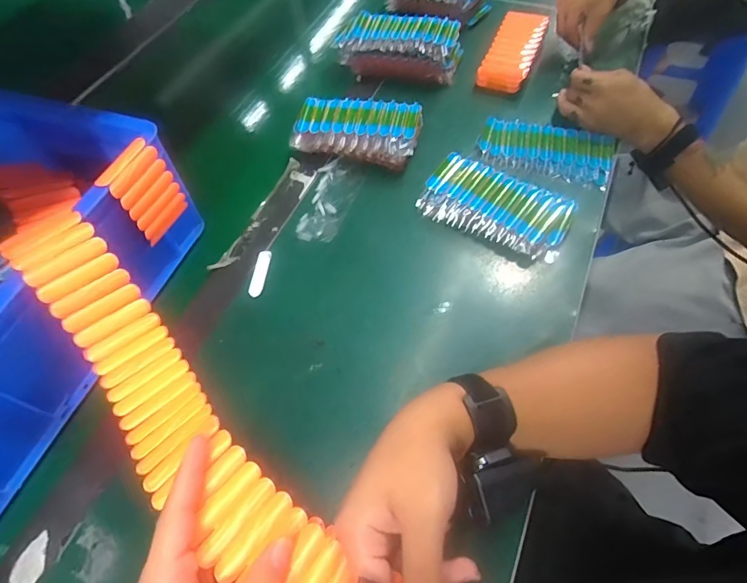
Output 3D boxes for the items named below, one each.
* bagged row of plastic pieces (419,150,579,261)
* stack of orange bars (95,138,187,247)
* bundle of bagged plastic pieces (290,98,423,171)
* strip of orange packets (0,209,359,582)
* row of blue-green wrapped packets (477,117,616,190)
[{"bbox_3d":[0.141,-0.099,0.515,0.174,0.038,0.089,29,65,20],"label":"bagged row of plastic pieces"},{"bbox_3d":[-0.227,-0.098,0.442,0.014,0.089,0.062,18,62,15],"label":"stack of orange bars"},{"bbox_3d":[-0.021,-0.209,0.580,0.163,0.053,0.087,10,60,11],"label":"bundle of bagged plastic pieces"},{"bbox_3d":[-0.131,0.099,0.316,0.440,0.067,0.081,40,69,21],"label":"strip of orange packets"},{"bbox_3d":[0.223,-0.185,0.572,0.164,0.025,0.076,16,61,14],"label":"row of blue-green wrapped packets"}]

